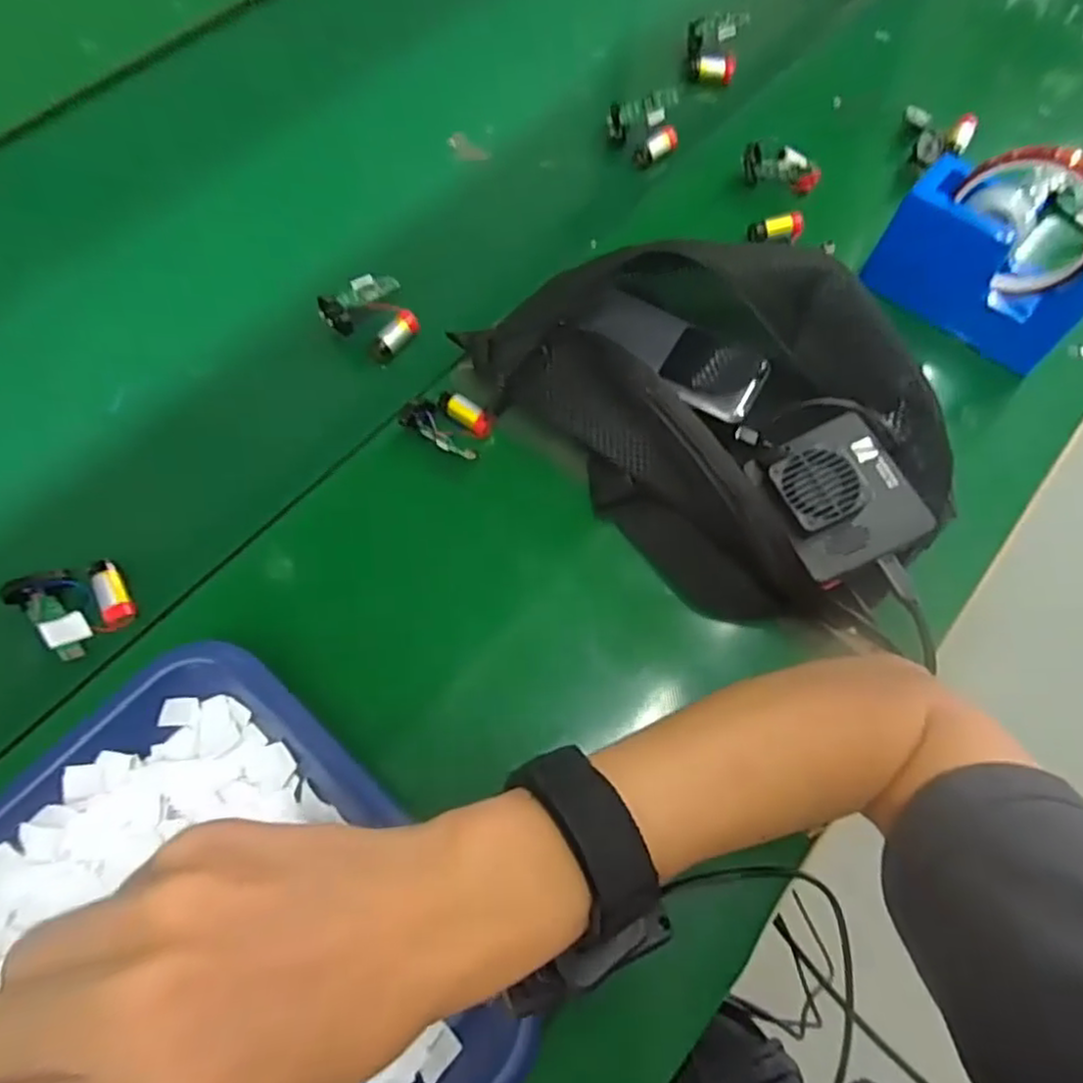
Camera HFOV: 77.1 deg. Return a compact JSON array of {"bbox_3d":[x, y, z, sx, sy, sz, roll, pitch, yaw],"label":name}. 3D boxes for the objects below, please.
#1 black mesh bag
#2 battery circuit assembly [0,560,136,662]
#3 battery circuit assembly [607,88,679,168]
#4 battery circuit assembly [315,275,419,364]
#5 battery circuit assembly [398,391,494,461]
[{"bbox_3d":[0.104,-0.087,0.396,0.183,0.089,0.283,-39,74,-17],"label":"black mesh bag"},{"bbox_3d":[-0.259,0.033,0.380,0.048,0.034,0.050,-38,74,-16],"label":"battery circuit assembly"},{"bbox_3d":[0.081,-0.326,0.544,0.055,0.012,0.049,-2,101,17],"label":"battery circuit assembly"},{"bbox_3d":[-0.114,-0.156,0.462,0.052,0.022,0.054,32,70,10],"label":"battery circuit assembly"},{"bbox_3d":[-0.057,-0.076,0.425,0.049,0.018,0.039,28,69,9],"label":"battery circuit assembly"}]

